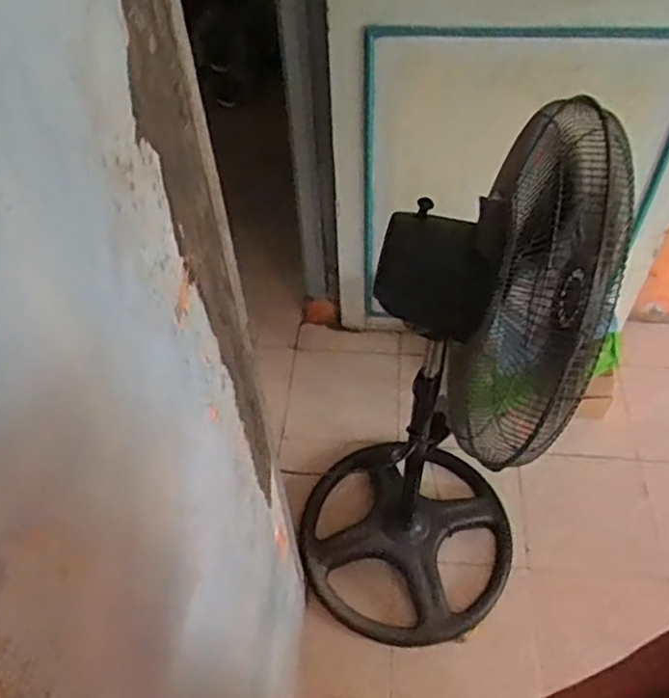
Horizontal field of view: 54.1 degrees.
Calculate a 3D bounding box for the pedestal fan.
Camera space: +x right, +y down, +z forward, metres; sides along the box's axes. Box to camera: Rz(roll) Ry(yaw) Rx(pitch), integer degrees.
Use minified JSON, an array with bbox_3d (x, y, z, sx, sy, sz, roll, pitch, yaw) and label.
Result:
[{"bbox_3d":[0.146,0.125,1.129,0.447,1.026,0.414,13,52,13],"label":"pedestal fan"}]

